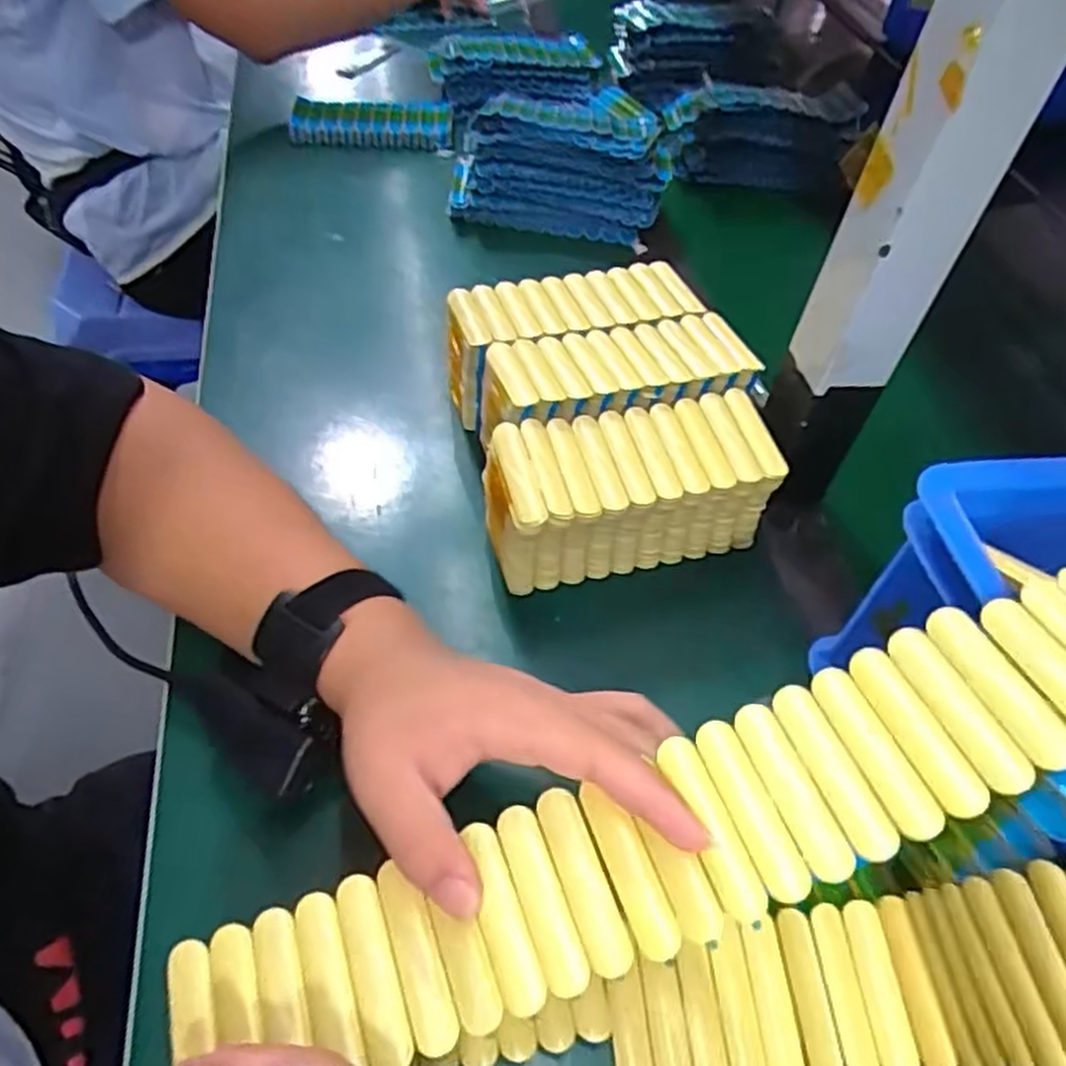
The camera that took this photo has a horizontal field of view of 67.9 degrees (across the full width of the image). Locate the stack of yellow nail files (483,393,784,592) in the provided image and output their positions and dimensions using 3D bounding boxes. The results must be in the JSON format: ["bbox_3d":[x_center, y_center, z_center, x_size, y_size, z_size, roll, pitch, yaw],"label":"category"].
[{"bbox_3d":[0.054,-0.023,0.456,0.156,0.076,0.063,-10,53,-12],"label":"stack of yellow nail files"}]

